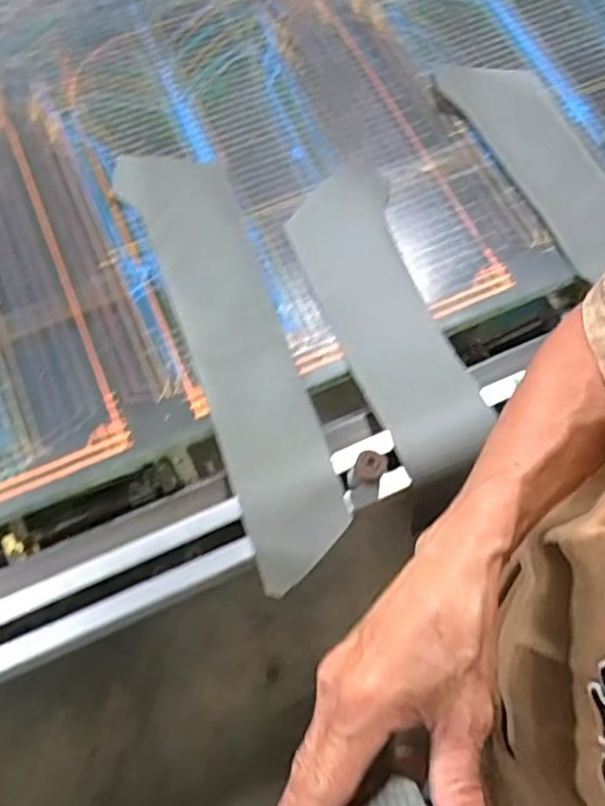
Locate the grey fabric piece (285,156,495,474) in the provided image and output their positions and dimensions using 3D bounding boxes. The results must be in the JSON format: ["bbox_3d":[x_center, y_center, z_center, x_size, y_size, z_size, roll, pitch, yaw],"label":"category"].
[{"bbox_3d":[0.072,-0.091,0.596,0.103,0.030,0.327,-17,69,-7],"label":"grey fabric piece"}]

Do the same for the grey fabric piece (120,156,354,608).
[{"bbox_3d":[-0.063,-0.068,0.582,0.102,0.034,0.447,-21,70,-9],"label":"grey fabric piece"}]

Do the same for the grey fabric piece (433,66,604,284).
[{"bbox_3d":[0.252,-0.261,0.673,0.101,0.013,0.278,-26,70,-11],"label":"grey fabric piece"}]

